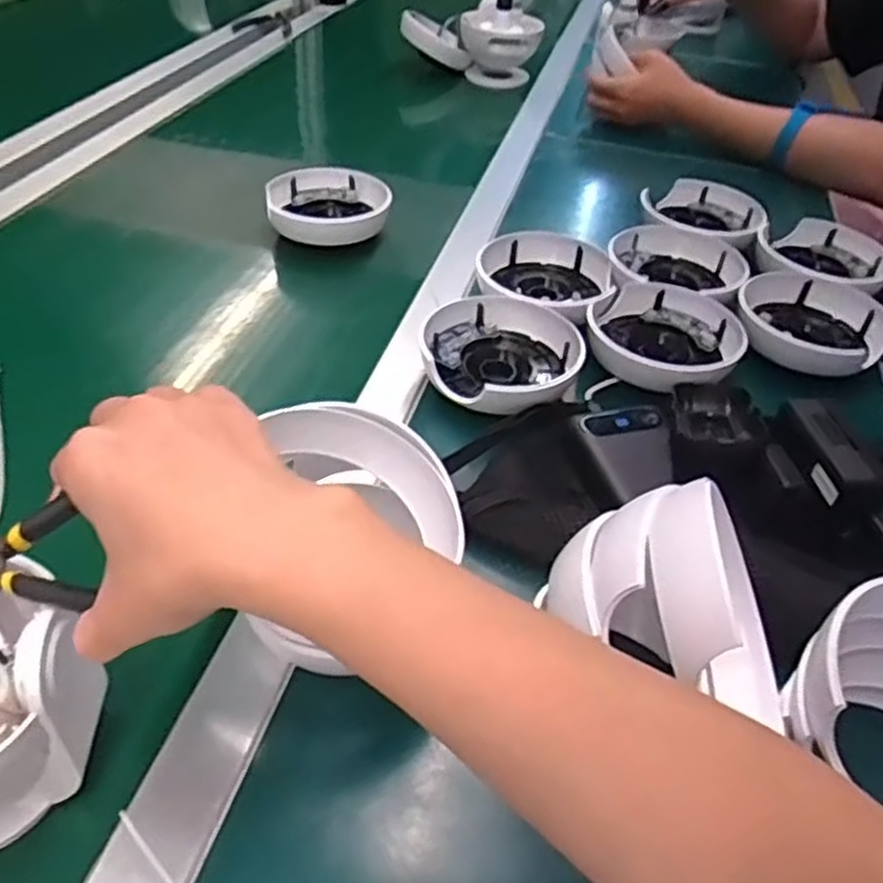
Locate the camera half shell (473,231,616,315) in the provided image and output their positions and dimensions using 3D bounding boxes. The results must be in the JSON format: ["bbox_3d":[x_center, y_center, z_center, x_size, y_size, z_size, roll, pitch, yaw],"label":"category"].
[{"bbox_3d":[0.082,-0.131,0.634,0.109,0.034,0.106,3,42,-3],"label":"camera half shell"}]

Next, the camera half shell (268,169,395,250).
[{"bbox_3d":[-0.106,-0.225,0.733,0.114,0.042,0.083,1,42,-4],"label":"camera half shell"}]

